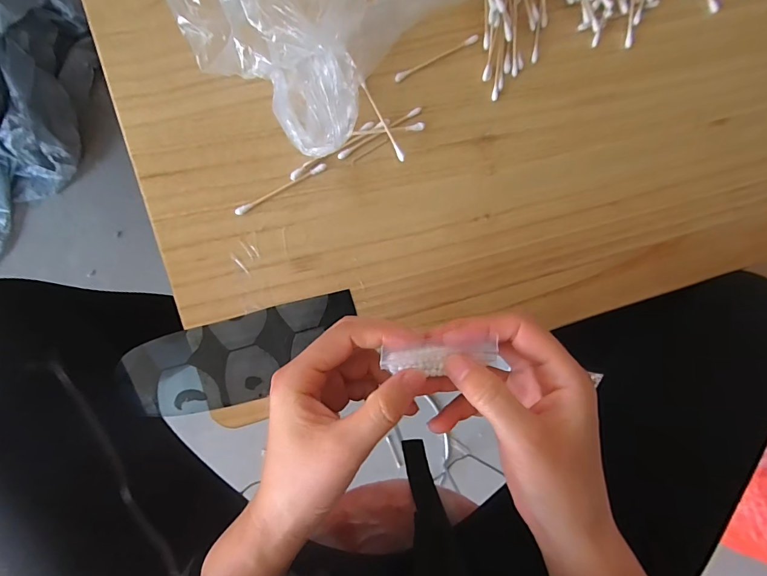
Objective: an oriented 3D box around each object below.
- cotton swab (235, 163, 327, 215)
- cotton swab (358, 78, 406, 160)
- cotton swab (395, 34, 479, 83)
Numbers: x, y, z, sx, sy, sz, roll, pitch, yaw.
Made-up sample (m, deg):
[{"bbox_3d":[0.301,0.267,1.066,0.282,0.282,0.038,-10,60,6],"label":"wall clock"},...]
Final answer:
[{"bbox_3d":[-0.074,-0.072,0.279,0.072,0.004,0.006,-30,95,-5],"label":"cotton swab"},{"bbox_3d":[-0.002,-0.123,0.282,0.005,0.009,0.067,-27,95,-5],"label":"cotton swab"},{"bbox_3d":[0.040,-0.173,0.290,0.071,0.004,0.006,-29,95,-5],"label":"cotton swab"}]

